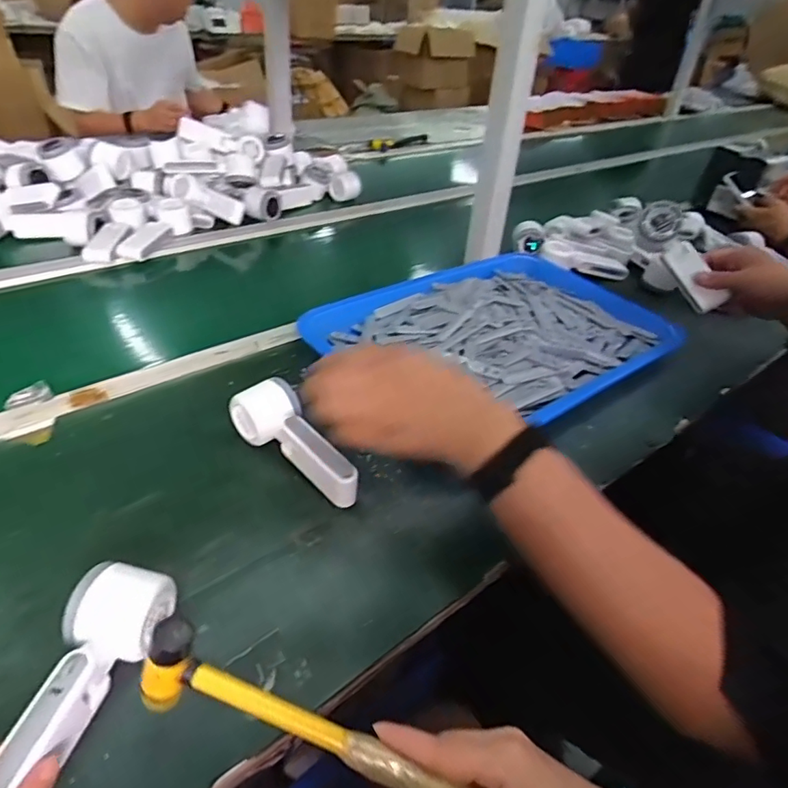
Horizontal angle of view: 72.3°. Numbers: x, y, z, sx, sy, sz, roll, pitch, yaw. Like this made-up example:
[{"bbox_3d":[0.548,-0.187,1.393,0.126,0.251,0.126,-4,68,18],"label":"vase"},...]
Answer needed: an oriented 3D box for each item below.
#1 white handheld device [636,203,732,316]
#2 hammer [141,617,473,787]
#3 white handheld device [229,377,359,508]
[{"bbox_3d":[0.394,-0.192,0.741,0.035,0.063,0.170,-16,77,-25],"label":"white handheld device"},{"bbox_3d":[-0.052,0.198,0.317,0.204,0.056,0.030,24,42,2],"label":"hammer"},{"bbox_3d":[-0.091,0.048,0.538,0.160,0.055,0.056,32,48,26],"label":"white handheld device"}]

